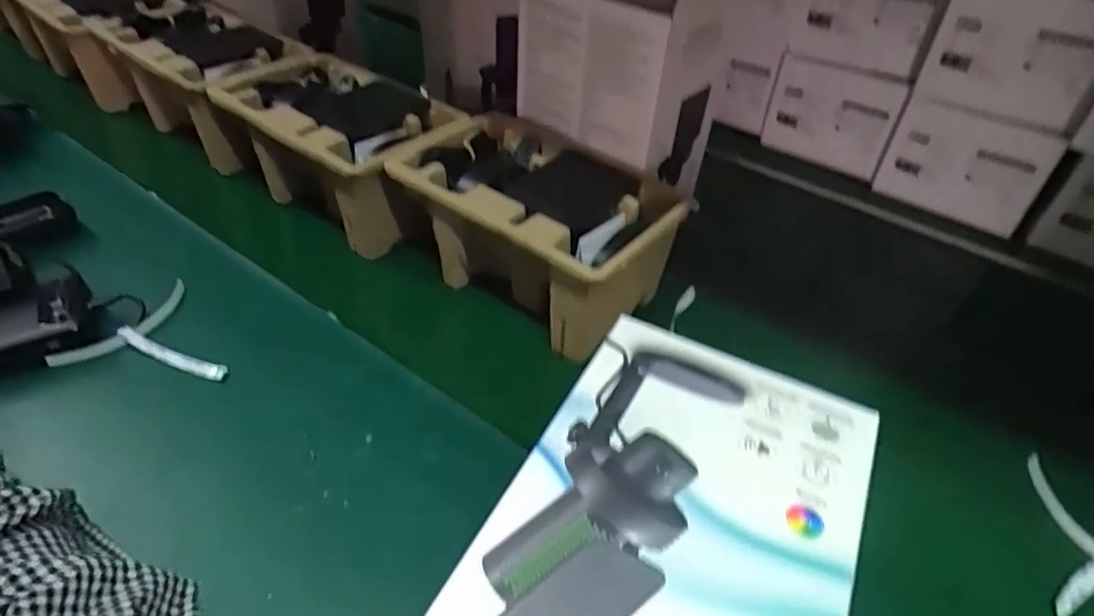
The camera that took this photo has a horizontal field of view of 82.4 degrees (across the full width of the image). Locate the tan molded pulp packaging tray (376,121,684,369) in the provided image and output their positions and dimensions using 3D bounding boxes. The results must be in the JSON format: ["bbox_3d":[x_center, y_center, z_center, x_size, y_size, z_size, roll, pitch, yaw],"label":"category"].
[{"bbox_3d":[-0.011,-0.078,0.549,0.244,0.101,0.149,30,53,28],"label":"tan molded pulp packaging tray"}]

